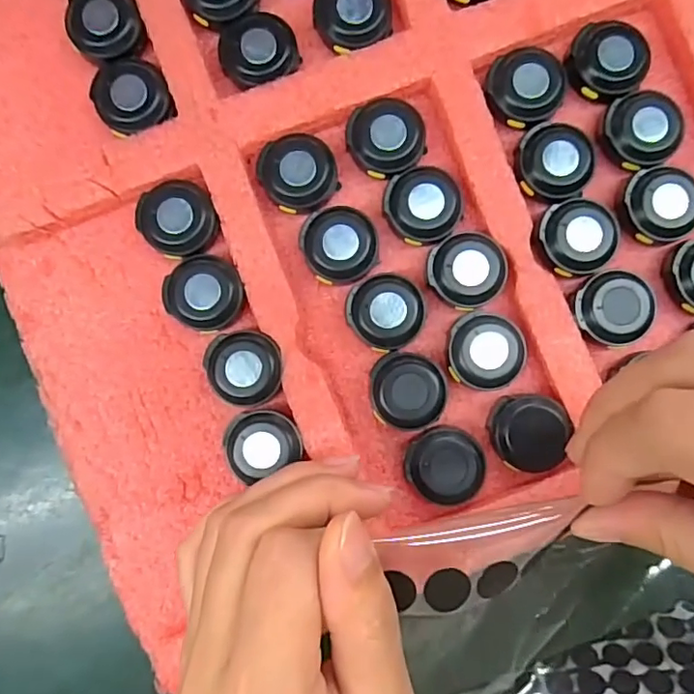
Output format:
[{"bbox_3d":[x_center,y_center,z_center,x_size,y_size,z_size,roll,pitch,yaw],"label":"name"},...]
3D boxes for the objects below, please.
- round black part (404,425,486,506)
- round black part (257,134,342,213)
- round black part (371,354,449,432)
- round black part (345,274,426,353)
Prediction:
[{"bbox_3d":[0.038,0.045,0.222,0.029,0.006,0.029,0,70,1],"label":"round black part"},{"bbox_3d":[-0.019,-0.070,0.228,0.029,0.010,0.030,0,88,1],"label":"round black part"},{"bbox_3d":[0.024,0.017,0.225,0.028,0.012,0.029,0,88,1],"label":"round black part"},{"bbox_3d":[0.015,-0.013,0.225,0.028,0.009,0.029,0,88,1],"label":"round black part"}]

